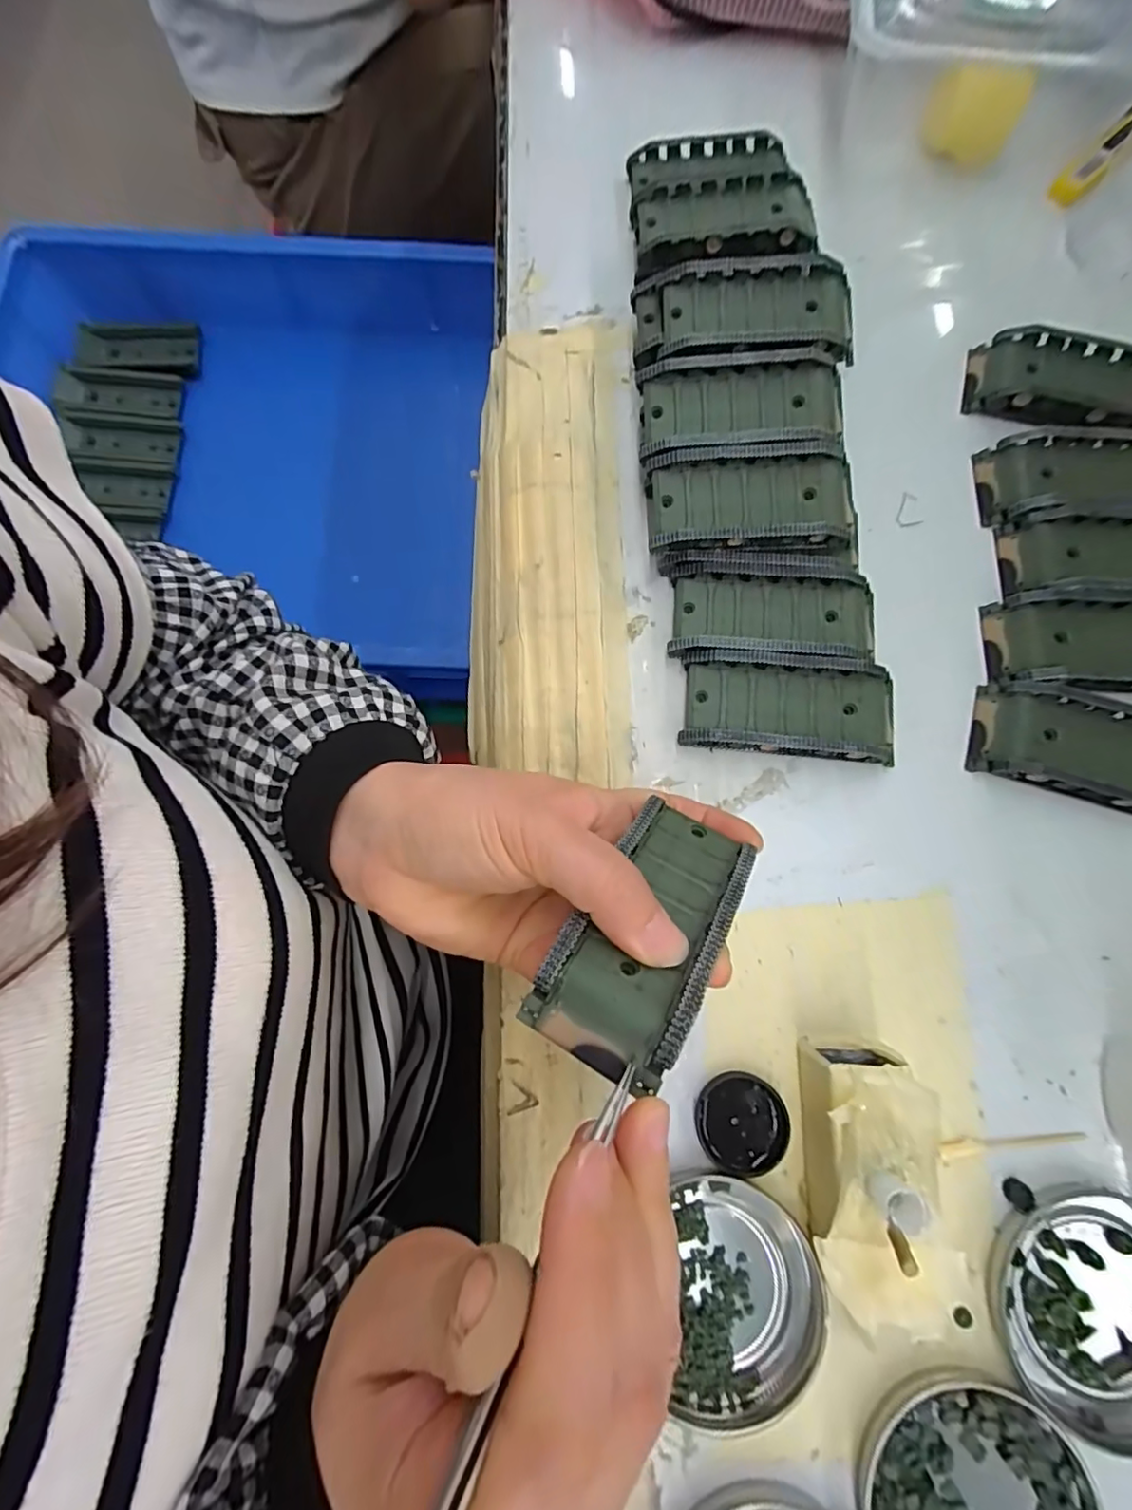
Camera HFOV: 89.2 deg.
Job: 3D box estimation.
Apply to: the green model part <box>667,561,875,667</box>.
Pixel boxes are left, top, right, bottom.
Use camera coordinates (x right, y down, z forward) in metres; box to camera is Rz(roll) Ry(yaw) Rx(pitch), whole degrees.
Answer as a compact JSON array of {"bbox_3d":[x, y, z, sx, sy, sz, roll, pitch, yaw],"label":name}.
[{"bbox_3d":[0.099,-0.066,0.272,0.094,0.019,0.045,6,77,3],"label":"green model part"}]

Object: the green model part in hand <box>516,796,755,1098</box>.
[{"bbox_3d":[0.028,0.052,0.184,0.041,0.022,0.093,34,47,8],"label":"green model part in hand"}]

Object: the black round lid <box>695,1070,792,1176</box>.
[{"bbox_3d":[0.070,0.147,0.229,0.034,0.007,0.034,0,77,1],"label":"black round lid"}]

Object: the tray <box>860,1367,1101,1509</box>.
[{"bbox_3d":[0.144,0.266,0.199,0.078,0.007,0.077,0,77,1],"label":"tray"}]

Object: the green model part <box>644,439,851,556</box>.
[{"bbox_3d":[0.087,-0.118,0.276,0.093,0.034,0.043,-2,77,1],"label":"green model part"}]

